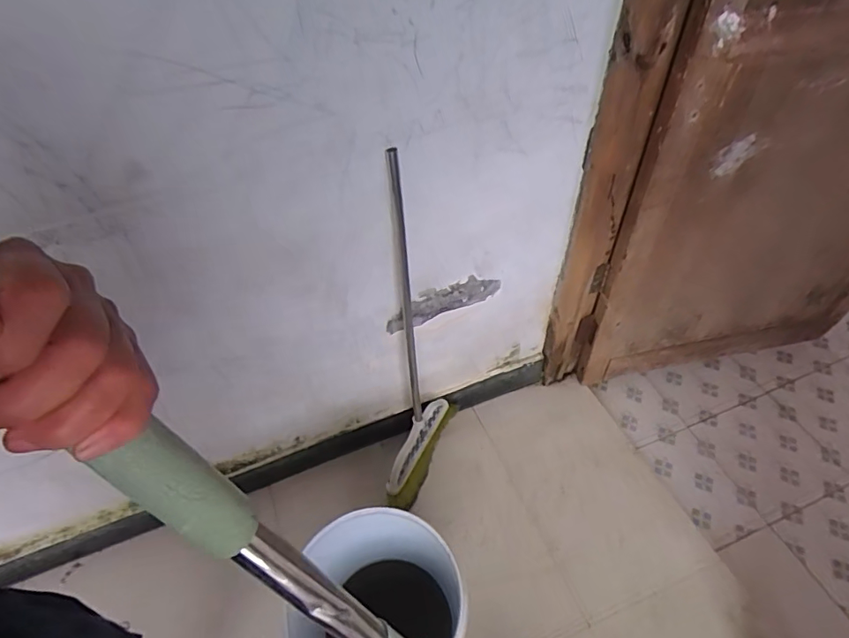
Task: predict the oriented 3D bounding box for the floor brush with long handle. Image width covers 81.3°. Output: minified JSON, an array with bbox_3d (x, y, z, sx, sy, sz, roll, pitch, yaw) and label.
[{"bbox_3d":[-0.019,0.112,1.058,0.115,0.837,0.276,9,51,11],"label":"floor brush with long handle"}]

